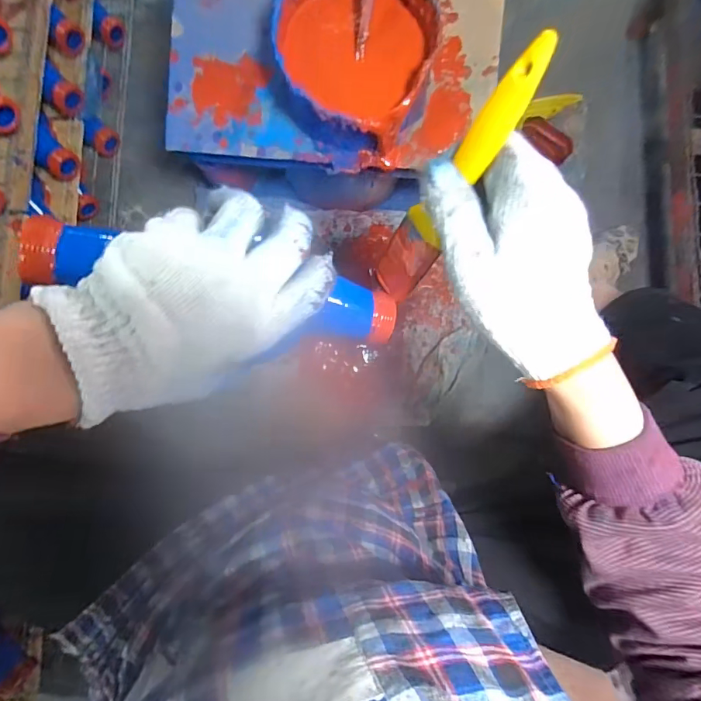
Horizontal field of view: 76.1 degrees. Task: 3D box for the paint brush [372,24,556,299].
[{"bbox_3d":[0.055,-0.089,0.255,0.029,0.165,0.013,36,52,2],"label":"paint brush"}]

